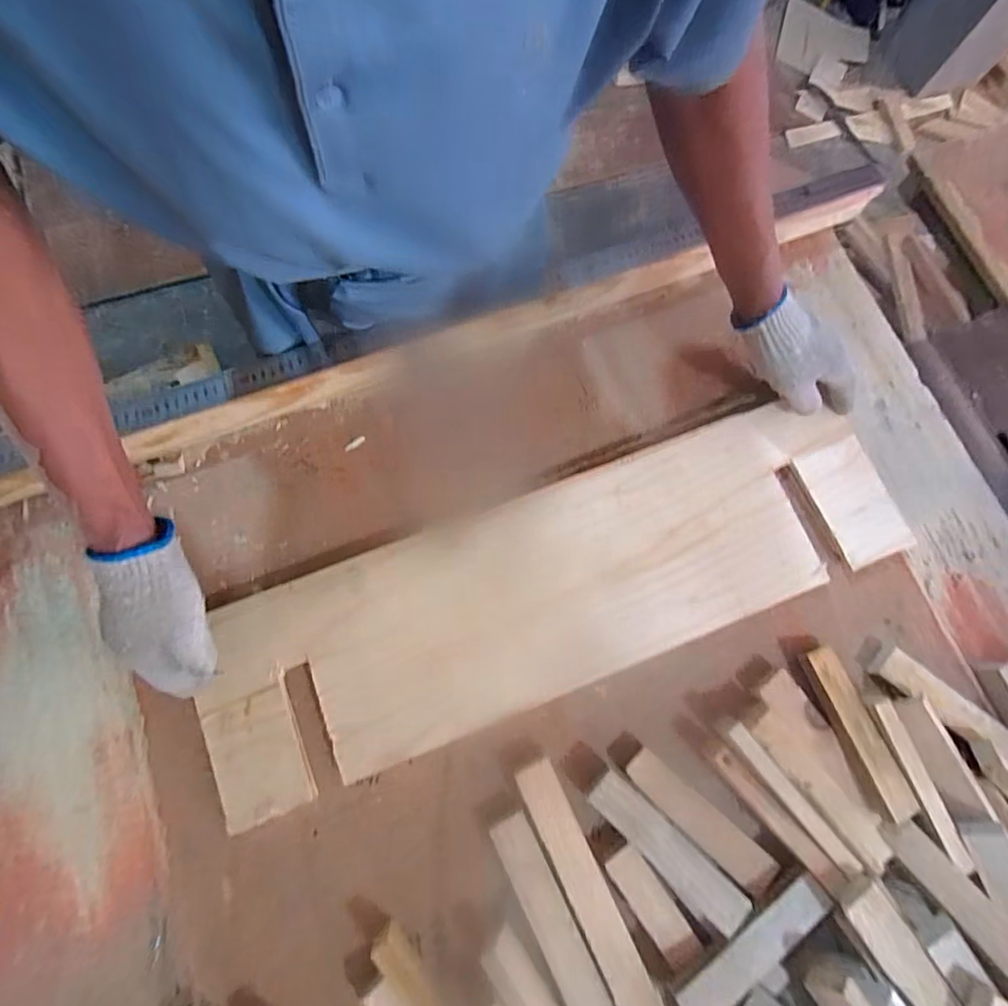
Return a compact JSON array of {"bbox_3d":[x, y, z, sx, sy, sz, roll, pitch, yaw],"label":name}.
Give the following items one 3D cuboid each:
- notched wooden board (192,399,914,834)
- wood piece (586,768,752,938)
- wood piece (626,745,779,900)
[{"bbox_3d":[0.057,0.078,0.525,0.714,0.023,0.204,-20,78,-6],"label":"notched wooden board"},{"bbox_3d":[0.145,0.312,0.459,0.162,0.019,0.034,42,79,8],"label":"wood piece"},{"bbox_3d":[0.183,0.296,0.482,0.155,0.022,0.034,43,79,8],"label":"wood piece"}]

